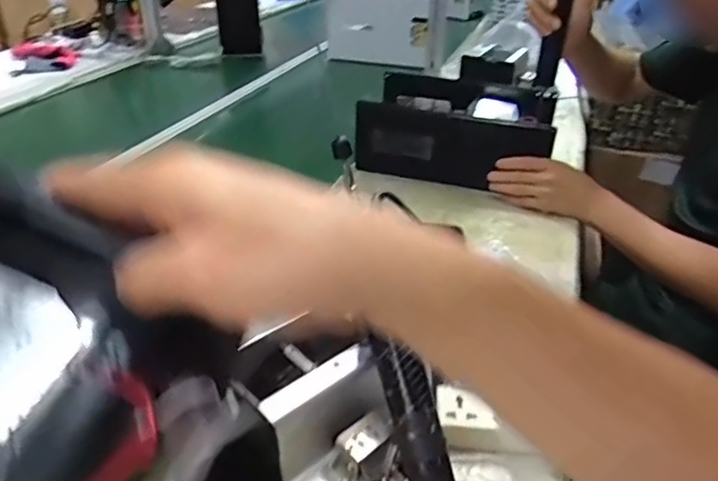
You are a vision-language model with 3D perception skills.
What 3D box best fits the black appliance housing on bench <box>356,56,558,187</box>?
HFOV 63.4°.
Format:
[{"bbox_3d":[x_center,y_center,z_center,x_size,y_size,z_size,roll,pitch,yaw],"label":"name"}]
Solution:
[{"bbox_3d":[0.187,-0.206,1.087,0.337,0.138,0.220,10,32,15],"label":"black appliance housing on bench"}]

